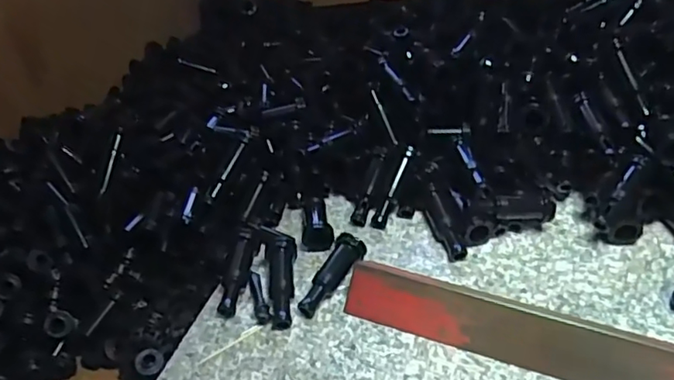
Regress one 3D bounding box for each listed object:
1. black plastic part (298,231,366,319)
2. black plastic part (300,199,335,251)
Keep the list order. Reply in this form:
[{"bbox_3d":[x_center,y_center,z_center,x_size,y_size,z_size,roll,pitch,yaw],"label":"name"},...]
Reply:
[{"bbox_3d":[-0.003,0.062,0.416,0.021,0.019,0.066,18,46,25],"label":"black plastic part"},{"bbox_3d":[-0.015,0.026,0.457,0.024,0.020,0.051,-4,41,2],"label":"black plastic part"}]

